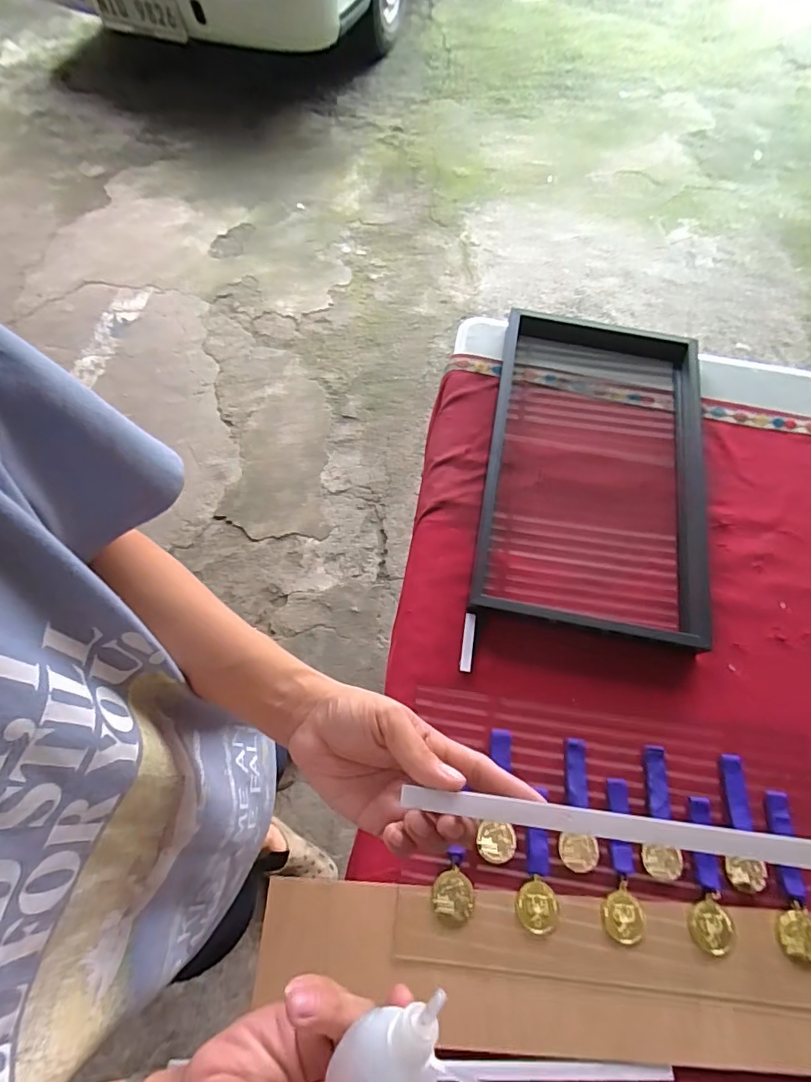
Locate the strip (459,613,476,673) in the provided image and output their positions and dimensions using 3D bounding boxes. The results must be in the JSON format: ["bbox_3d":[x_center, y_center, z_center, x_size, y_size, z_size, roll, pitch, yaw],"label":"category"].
[{"bbox_3d":[0.088,0.144,0.708,0.017,0.010,0.081,7,67,1],"label":"strip"}]

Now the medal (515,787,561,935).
[{"bbox_3d":[0.156,0.385,0.608,0.048,0.014,0.148,-5,66,11],"label":"medal"}]

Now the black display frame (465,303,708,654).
[{"bbox_3d":[0.318,-0.127,0.823,0.356,0.062,0.583,11,67,2],"label":"black display frame"}]

